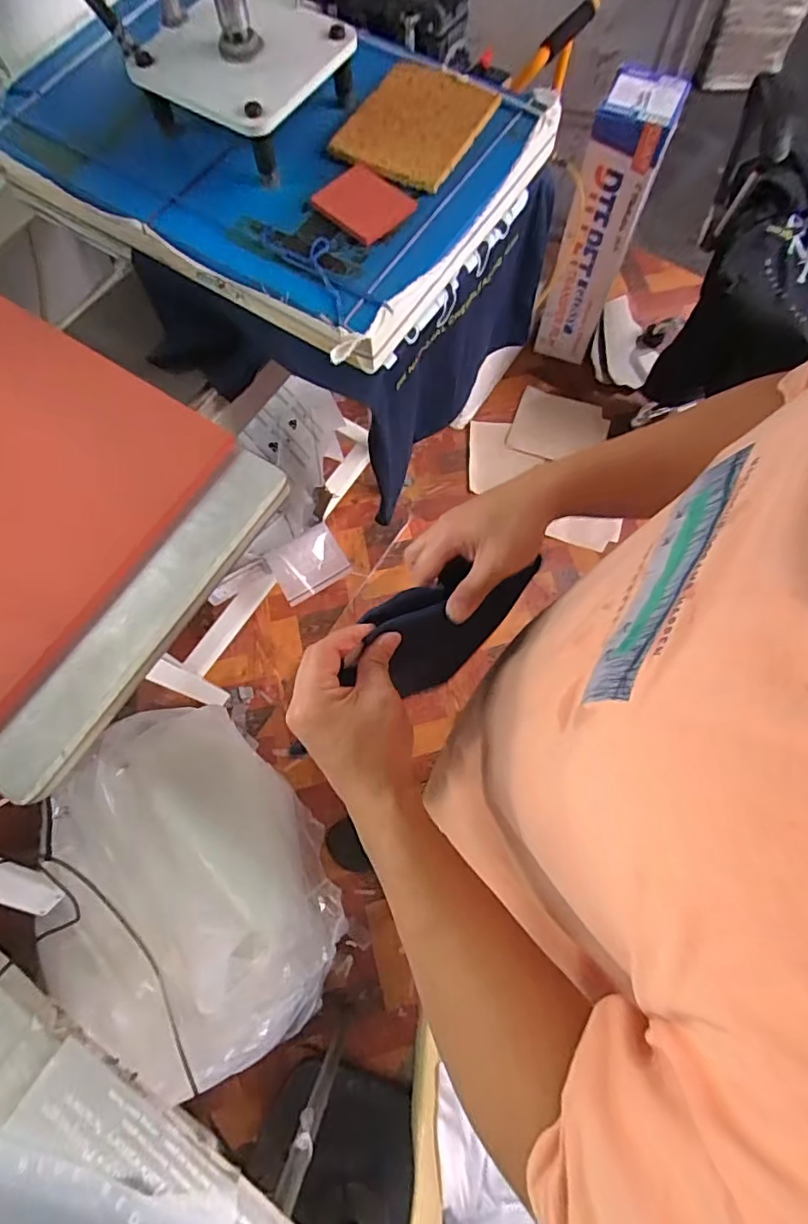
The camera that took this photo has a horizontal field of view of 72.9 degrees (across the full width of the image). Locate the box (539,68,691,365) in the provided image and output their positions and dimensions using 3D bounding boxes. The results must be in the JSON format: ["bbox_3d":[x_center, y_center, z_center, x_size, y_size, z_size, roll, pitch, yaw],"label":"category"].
[{"bbox_3d":[0.492,-0.943,1.423,0.161,0.651,0.187,20,73,7],"label":"box"}]

